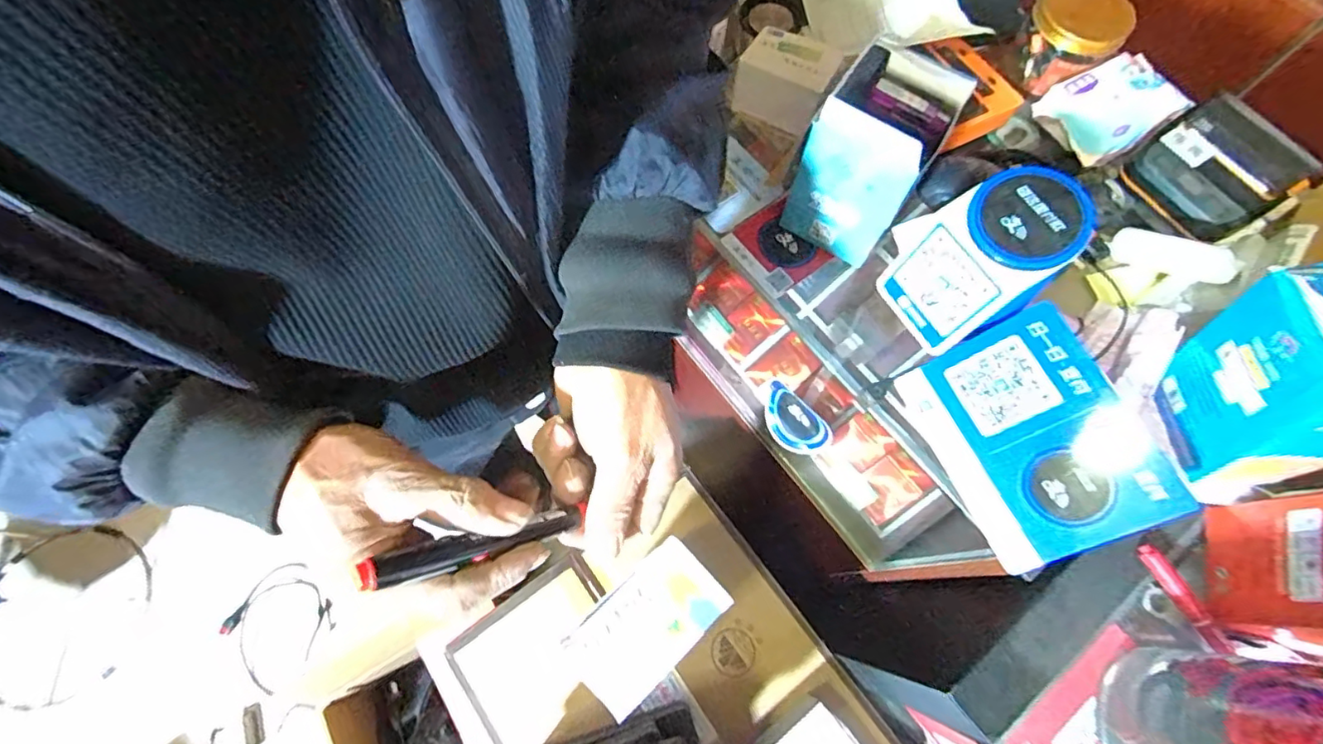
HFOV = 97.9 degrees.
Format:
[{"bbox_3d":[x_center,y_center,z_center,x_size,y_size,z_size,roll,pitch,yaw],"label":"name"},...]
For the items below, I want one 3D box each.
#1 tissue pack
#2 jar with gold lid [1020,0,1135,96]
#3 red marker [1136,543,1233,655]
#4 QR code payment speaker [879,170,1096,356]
[{"bbox_3d":[0.422,-0.247,0.537,0.109,0.034,0.085,-24,71,-9],"label":"tissue pack"},{"bbox_3d":[0.397,-0.321,0.557,0.070,0.072,0.072,0,69,0],"label":"jar with gold lid"},{"bbox_3d":[0.357,0.154,0.395,0.013,0.013,0.075,-26,72,-10],"label":"red marker"},{"bbox_3d":[0.237,-0.085,0.431,0.095,0.106,0.091,-26,71,-10],"label":"QR code payment speaker"}]

